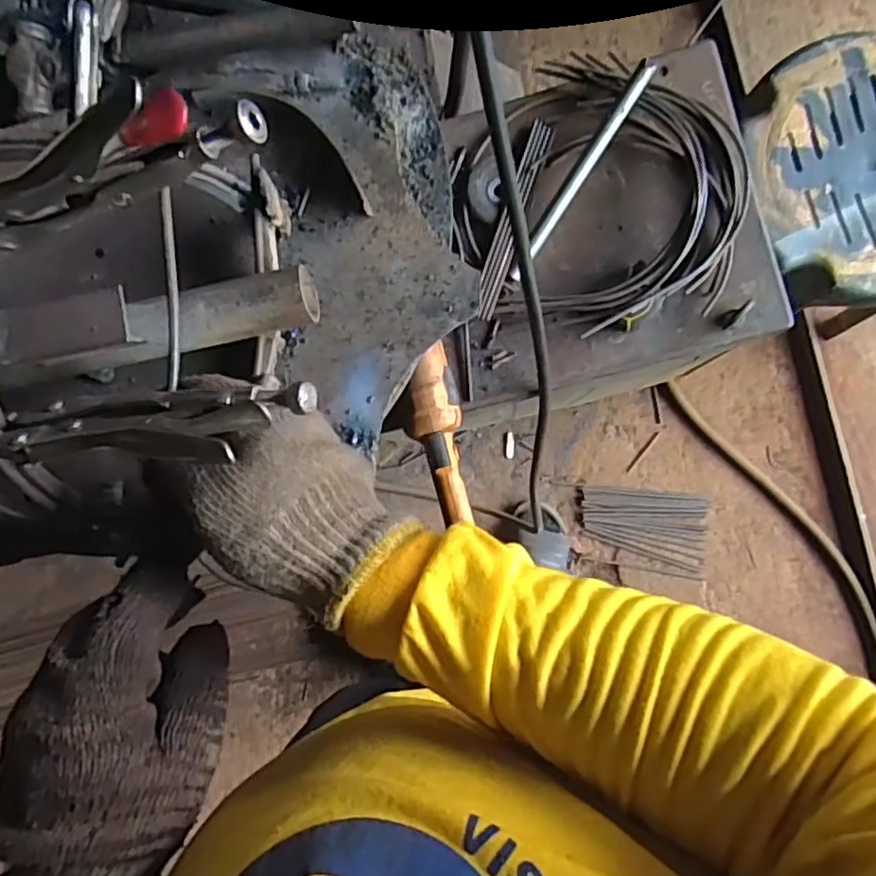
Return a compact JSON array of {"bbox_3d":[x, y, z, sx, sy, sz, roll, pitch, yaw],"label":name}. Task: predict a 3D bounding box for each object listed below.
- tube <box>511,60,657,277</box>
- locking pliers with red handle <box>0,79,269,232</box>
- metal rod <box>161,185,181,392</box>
[{"bbox_3d":[0.146,-0.272,0.681,0.018,0.014,0.243,34,102,4],"label":"tube"},{"bbox_3d":[-0.151,-0.099,0.254,0.171,0.048,0.012,-12,86,19],"label":"locking pliers with red handle"},{"bbox_3d":[-0.129,-0.073,0.318,0.006,0.005,0.099,-4,88,3],"label":"metal rod"}]

